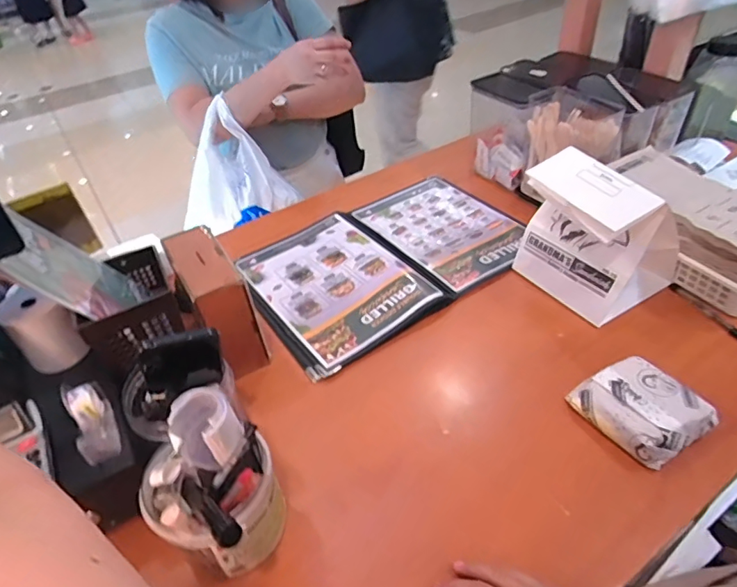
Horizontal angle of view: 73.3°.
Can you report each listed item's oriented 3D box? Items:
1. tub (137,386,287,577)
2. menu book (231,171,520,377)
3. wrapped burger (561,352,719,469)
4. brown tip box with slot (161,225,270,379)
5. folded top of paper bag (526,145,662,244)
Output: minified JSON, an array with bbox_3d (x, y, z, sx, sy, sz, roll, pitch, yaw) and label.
[{"bbox_3d":[-0.134,0.189,0.458,0.140,0.157,0.111,27,51,30],"label":"tub"},{"bbox_3d":[0.029,-0.070,0.837,0.456,0.027,0.318,-28,47,-23],"label":"menu book"},{"bbox_3d":[0.308,0.131,0.562,0.106,0.047,0.115,-23,45,-19],"label":"wrapped burger"},{"bbox_3d":[-0.204,0.011,0.666,0.068,0.149,0.164,-24,46,-20],"label":"brown tip box with slot"},{"bbox_3d":[0.289,-0.133,0.644,0.080,0.026,0.154,-33,52,-2],"label":"folded top of paper bag"}]

